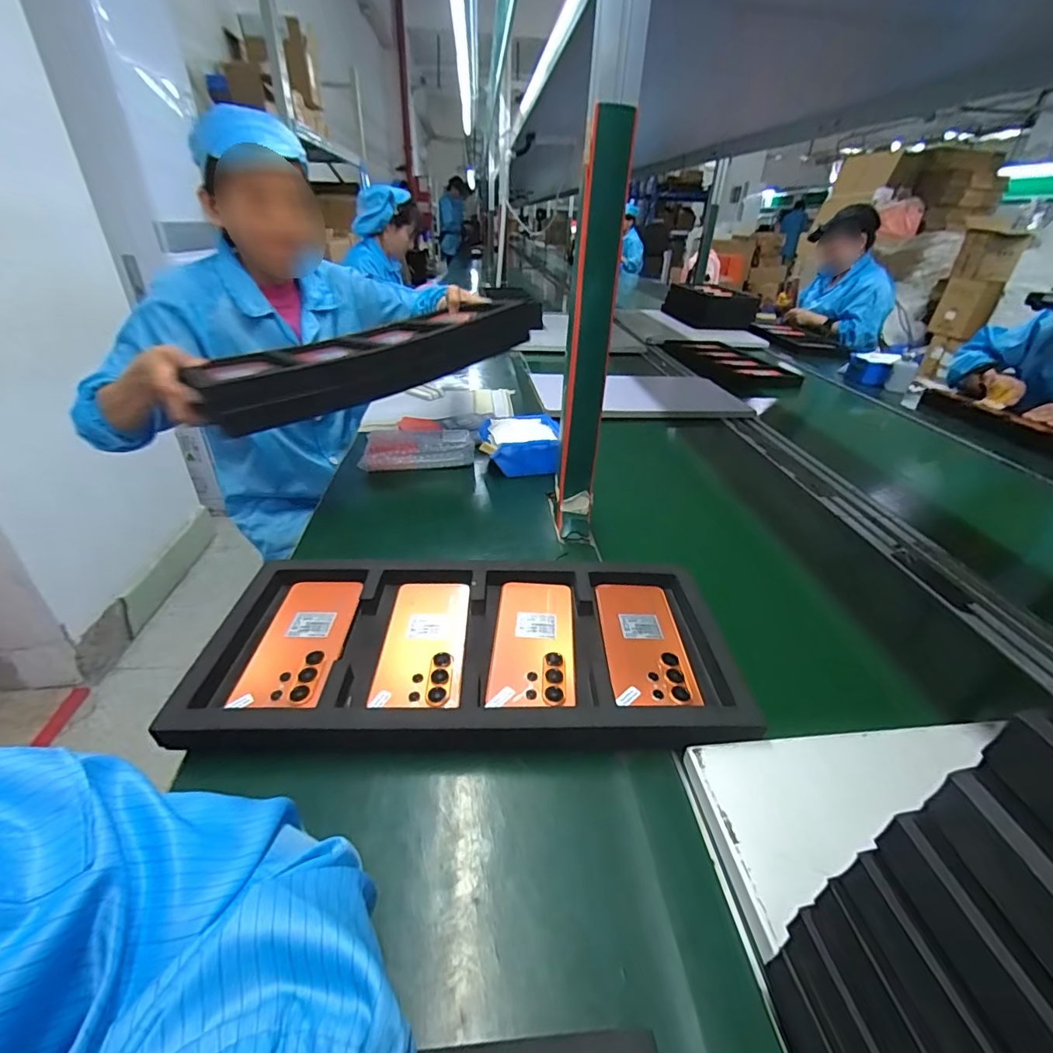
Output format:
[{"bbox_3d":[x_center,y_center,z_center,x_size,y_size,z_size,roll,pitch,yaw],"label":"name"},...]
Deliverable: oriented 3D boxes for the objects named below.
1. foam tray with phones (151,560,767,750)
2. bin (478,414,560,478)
[{"bbox_3d":[-0.044,0.115,0.479,0.480,0.035,0.212,0,32,-3],"label":"foam tray with phones"},{"bbox_3d":[-0.011,-0.138,0.864,0.131,0.068,0.125,-3,32,-8],"label":"bin"}]

